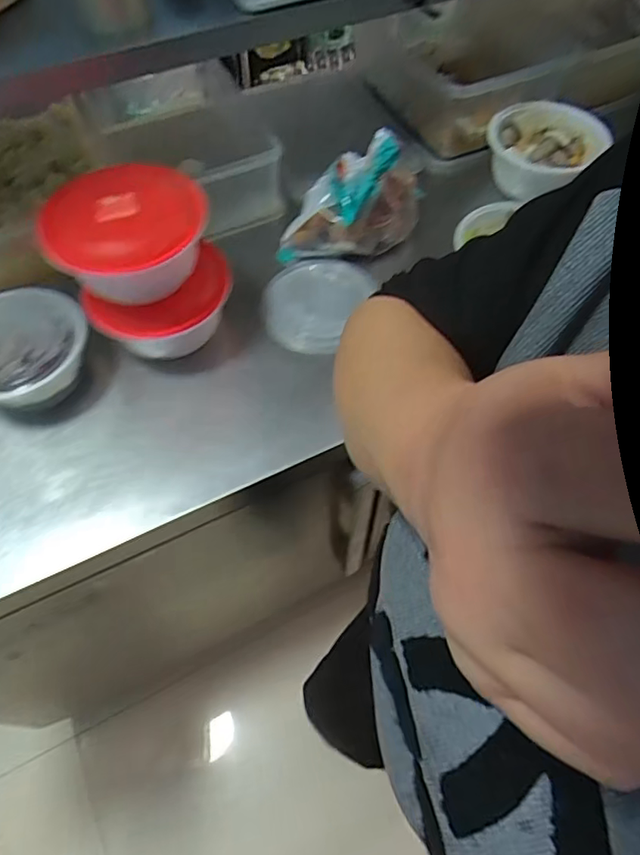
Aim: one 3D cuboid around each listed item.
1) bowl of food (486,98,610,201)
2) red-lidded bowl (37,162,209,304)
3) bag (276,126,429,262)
[{"bbox_3d":[0.347,-0.434,0.870,0.170,0.064,0.141,-32,64,-17],"label":"bowl of food"},{"bbox_3d":[-0.219,-0.221,0.650,0.179,0.090,0.181,0,59,0],"label":"red-lidded bowl"},{"bbox_3d":[0.043,-0.325,0.785,0.201,0.171,0.099,-2,59,-1],"label":"bag"}]

